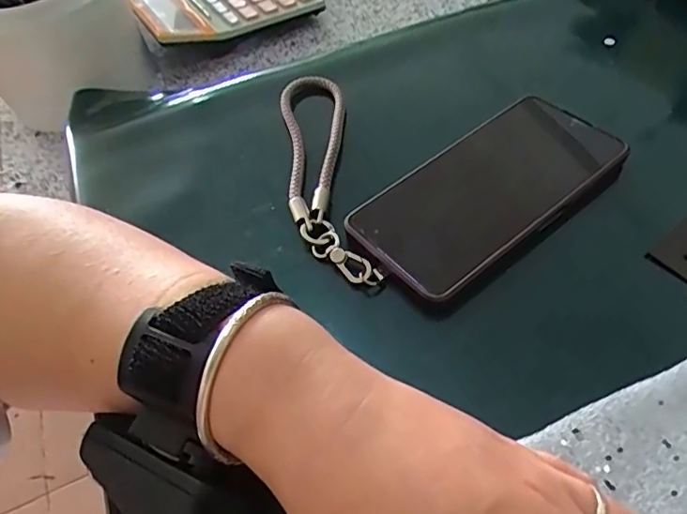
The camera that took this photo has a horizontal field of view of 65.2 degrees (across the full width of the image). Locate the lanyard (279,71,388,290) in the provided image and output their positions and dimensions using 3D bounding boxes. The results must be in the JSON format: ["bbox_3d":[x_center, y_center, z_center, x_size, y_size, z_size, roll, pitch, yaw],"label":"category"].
[{"bbox_3d":[-0.015,-0.061,0.347,0.044,0.007,0.192,-11,50,0],"label":"lanyard"}]

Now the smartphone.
[{"bbox_3d":[0.086,-0.039,0.315,0.163,0.016,0.082,-35,54,-19],"label":"smartphone"}]

